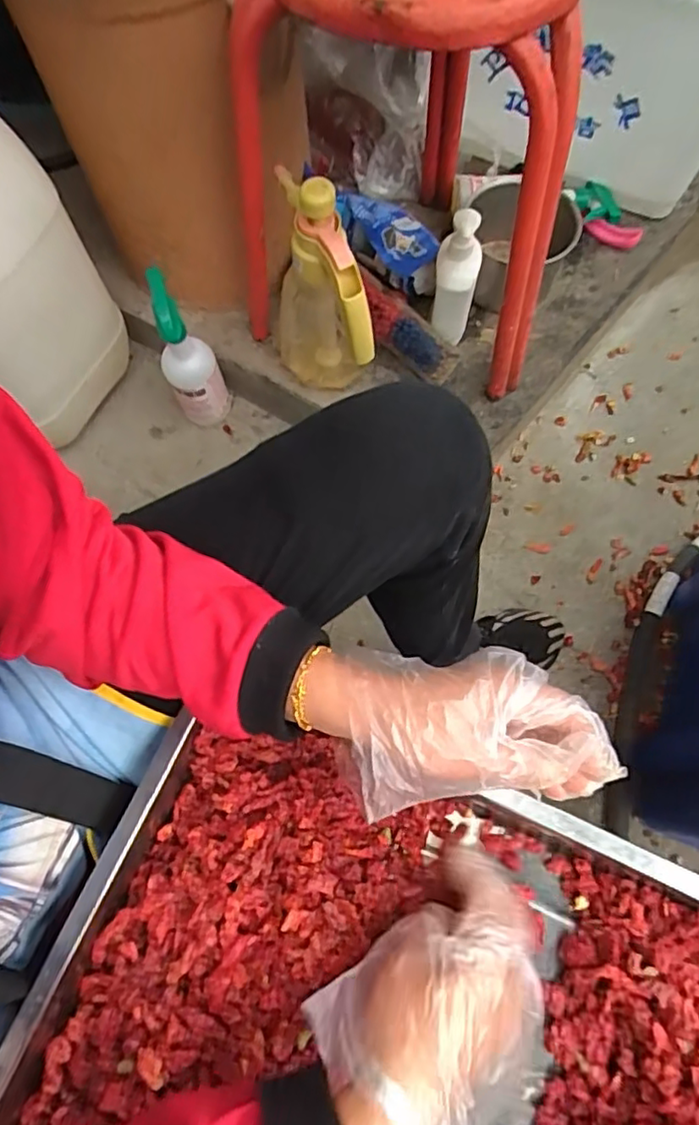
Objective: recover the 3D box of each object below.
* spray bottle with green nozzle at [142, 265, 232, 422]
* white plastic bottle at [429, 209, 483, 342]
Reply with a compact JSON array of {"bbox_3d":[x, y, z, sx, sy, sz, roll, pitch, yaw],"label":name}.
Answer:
[{"bbox_3d":[-0.220,-0.277,0.824,0.071,0.243,0.060,-23,71,-6],"label":"spray bottle with green nozzle"},{"bbox_3d":[0.138,-0.369,0.791,0.054,0.171,0.056,10,71,6],"label":"white plastic bottle"}]

